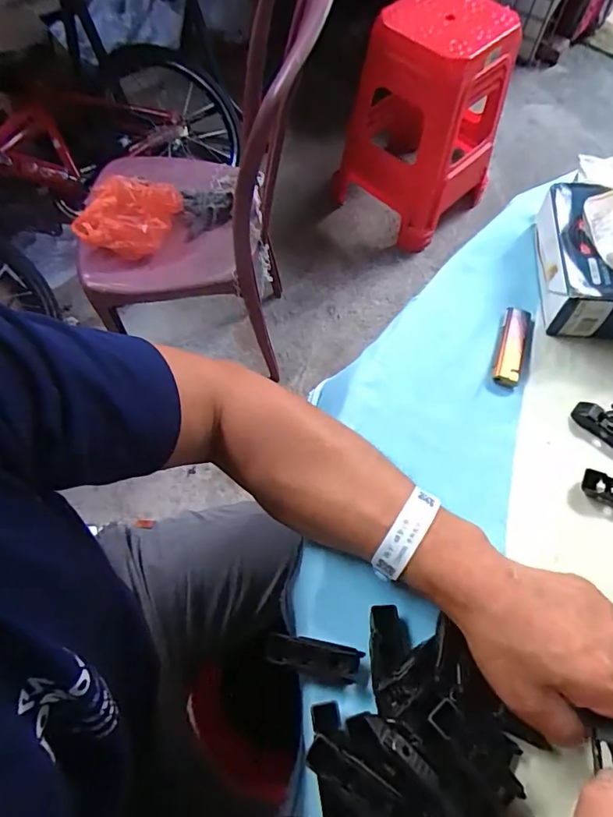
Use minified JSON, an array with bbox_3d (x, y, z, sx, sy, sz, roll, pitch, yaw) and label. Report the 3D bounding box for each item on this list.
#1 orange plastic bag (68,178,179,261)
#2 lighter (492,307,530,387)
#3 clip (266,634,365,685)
[{"bbox_3d":[-0.360,-0.389,0.998,0.192,0.066,0.159,5,66,3],"label":"orange plastic bag"},{"bbox_3d":[0.183,-0.057,0.442,0.023,0.007,0.080,17,67,8],"label":"lighter"},{"bbox_3d":[0.004,0.171,0.341,0.064,0.009,0.021,12,66,6],"label":"clip"}]

